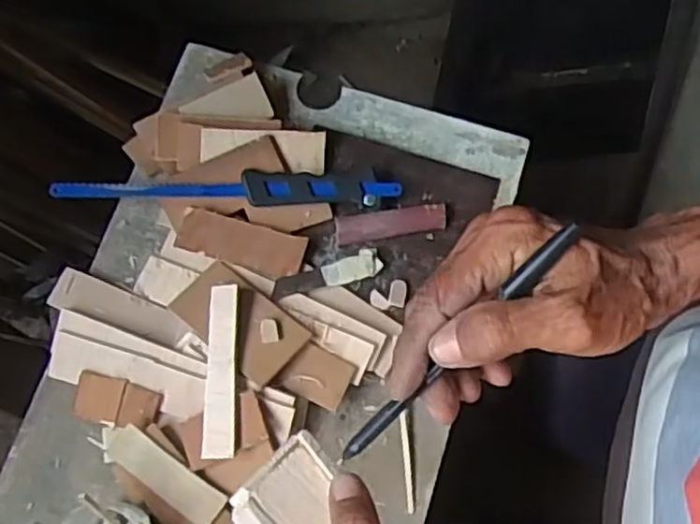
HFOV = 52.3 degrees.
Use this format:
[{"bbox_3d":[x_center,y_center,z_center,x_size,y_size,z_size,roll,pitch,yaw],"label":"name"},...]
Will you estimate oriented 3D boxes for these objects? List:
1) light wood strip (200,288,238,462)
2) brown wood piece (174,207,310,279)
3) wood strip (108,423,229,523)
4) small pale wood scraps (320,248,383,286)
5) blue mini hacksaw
[{"bbox_3d":[-0.106,0.088,0.586,0.026,0.011,0.139,-1,74,-1],"label":"light wood strip"},{"bbox_3d":[-0.096,-0.017,0.630,0.109,0.005,0.039,15,83,-5],"label":"brown wood piece"},{"bbox_3d":[-0.147,0.173,0.574,0.100,0.007,0.031,33,76,9],"label":"wood strip"},{"bbox_3d":[0.001,0.005,0.631,0.052,0.007,0.025,-16,74,-5],"label":"small pale wood scraps"},{"bbox_3d":[-0.106,-0.066,0.628,0.296,0.010,0.031,-1,74,-3],"label":"blue mini hacksaw"}]

